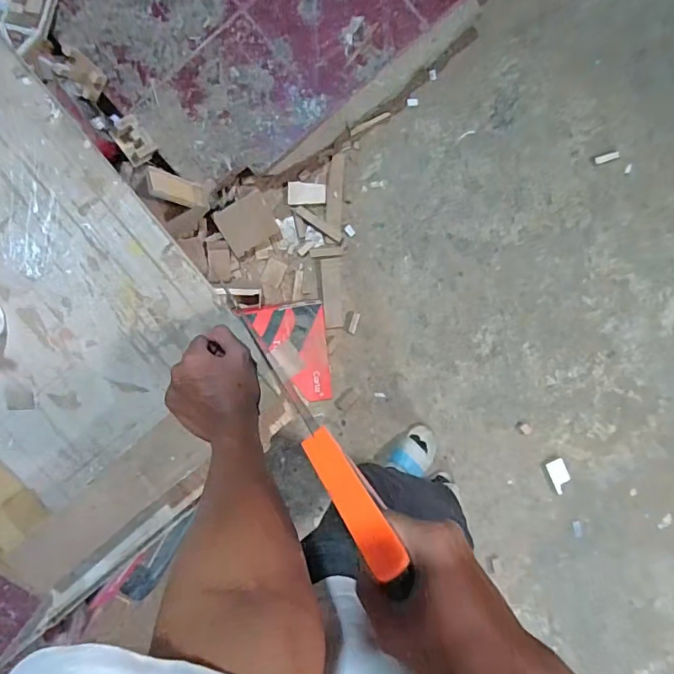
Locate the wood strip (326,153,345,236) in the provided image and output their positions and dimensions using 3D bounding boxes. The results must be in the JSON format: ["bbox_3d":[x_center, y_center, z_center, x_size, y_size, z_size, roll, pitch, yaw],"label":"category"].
[{"bbox_3d":[-0.005,-0.374,1.247,0.043,0.012,0.198,2,94,-3],"label":"wood strip"}]

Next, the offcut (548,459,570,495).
[{"bbox_3d":[0.634,0.395,1.355,0.051,0.007,0.096,-24,95,-1],"label":"offcut"}]

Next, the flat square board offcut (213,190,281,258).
[{"bbox_3d":[-0.227,-0.288,1.215,0.133,0.011,0.120,-33,109,-8],"label":"flat square board offcut"}]

